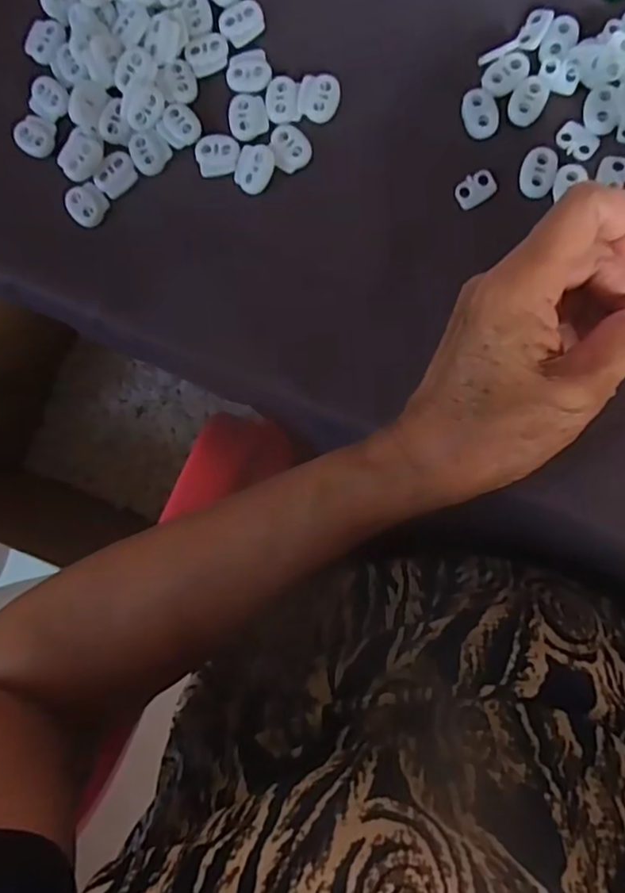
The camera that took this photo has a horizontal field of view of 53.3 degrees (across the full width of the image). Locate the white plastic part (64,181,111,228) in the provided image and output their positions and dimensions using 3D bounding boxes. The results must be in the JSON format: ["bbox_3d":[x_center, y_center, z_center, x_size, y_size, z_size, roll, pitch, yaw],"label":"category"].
[{"bbox_3d":[-0.116,-0.124,0.321,0.021,0.006,0.020,0,88,8],"label":"white plastic part"}]

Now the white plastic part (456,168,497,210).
[{"bbox_3d":[0.076,-0.121,0.290,0.019,0.004,0.013,-30,84,7],"label":"white plastic part"}]

